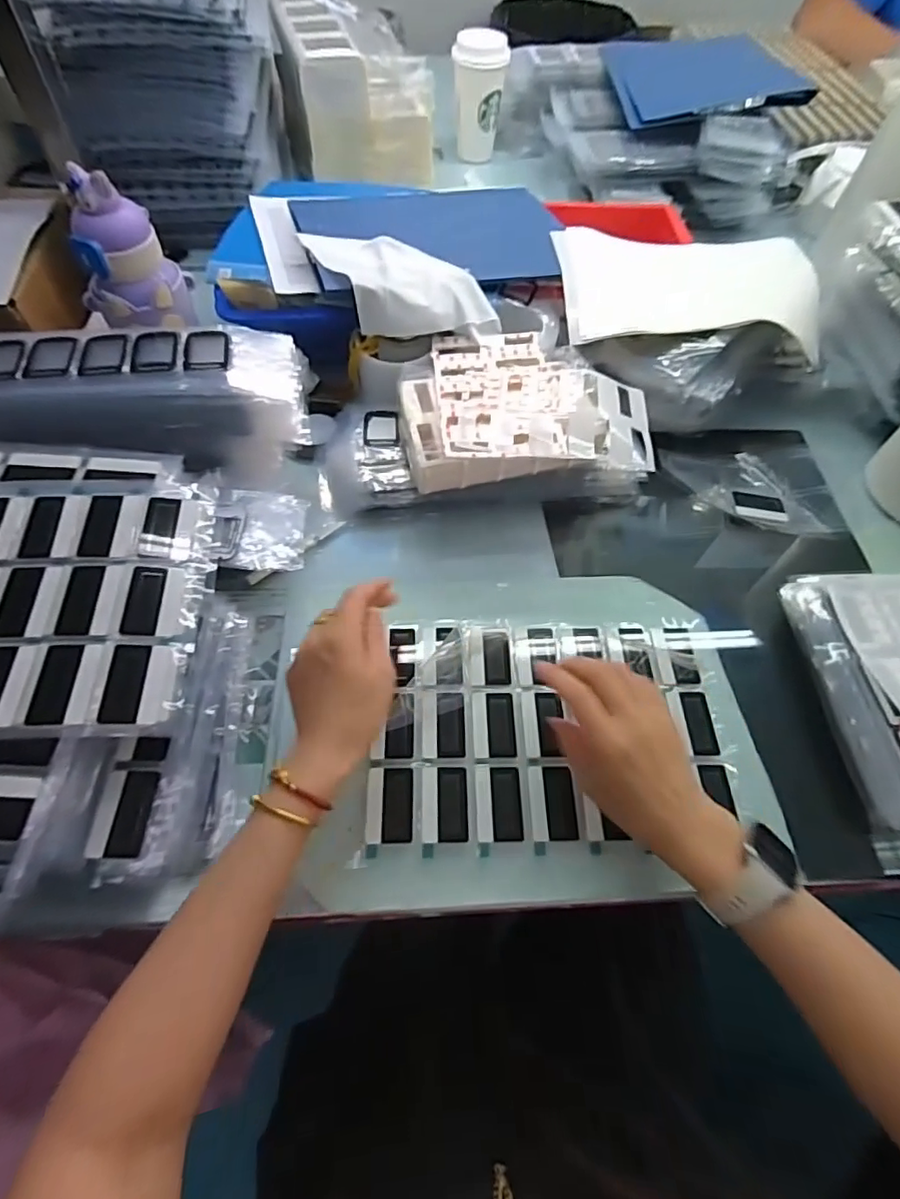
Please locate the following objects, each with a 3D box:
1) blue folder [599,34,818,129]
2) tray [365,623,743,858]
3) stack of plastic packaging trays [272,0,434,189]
[{"bbox_3d":[0.366,-0.800,0.845,0.233,0.019,0.333,-4,57,7],"label":"blue folder"},{"bbox_3d":[0.079,0.103,0.453,0.278,0.009,0.187,0,59,-2],"label":"tray"},{"bbox_3d":[-0.140,-0.768,0.842,0.185,0.150,0.290,-13,61,-10],"label":"stack of plastic packaging trays"}]

